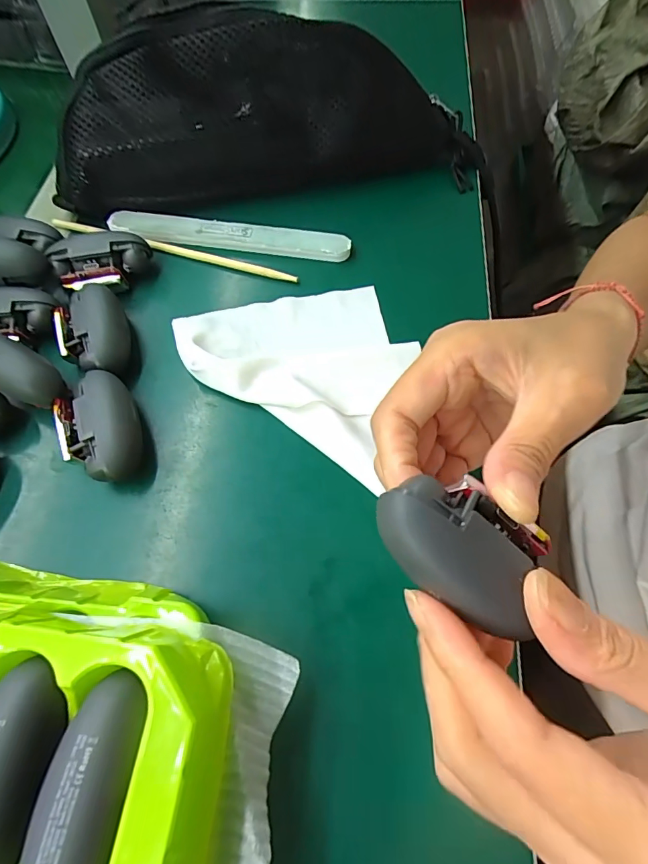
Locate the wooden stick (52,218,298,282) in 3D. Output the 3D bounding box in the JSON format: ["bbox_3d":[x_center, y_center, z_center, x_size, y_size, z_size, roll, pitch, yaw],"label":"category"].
[{"bbox_3d":[-0.108,-0.130,0.309,0.188,0.007,0.009,15,66,9],"label":"wooden stick"}]

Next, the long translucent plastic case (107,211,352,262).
[{"bbox_3d":[-0.067,-0.139,0.308,0.170,0.006,0.020,8,65,6],"label":"long translucent plastic case"}]

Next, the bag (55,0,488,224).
[{"bbox_3d":[-0.034,-0.218,0.301,0.303,0.084,0.074,-6,65,0],"label":"bag"}]

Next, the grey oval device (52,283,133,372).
[{"bbox_3d":[-0.138,-0.059,0.265,0.038,0.027,0.060,-24,66,-9],"label":"grey oval device"}]

